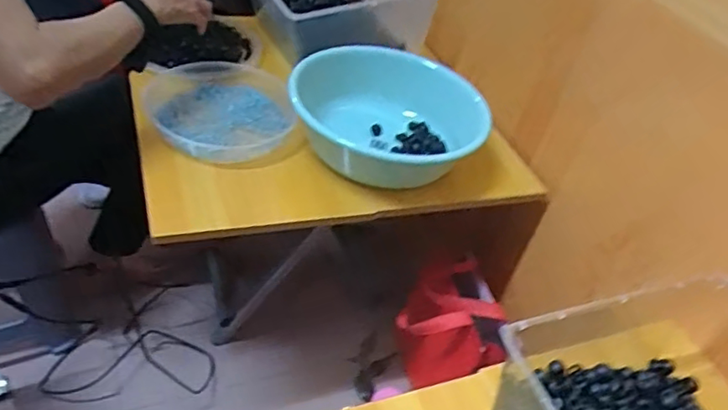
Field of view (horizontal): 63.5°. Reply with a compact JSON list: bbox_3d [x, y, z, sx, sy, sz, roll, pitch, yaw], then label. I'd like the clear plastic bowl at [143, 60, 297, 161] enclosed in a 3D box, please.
[{"bbox_3d":[-0.223,-0.151,0.929,0.220,0.046,0.216,2,43,-2],"label":"clear plastic bowl"}]

